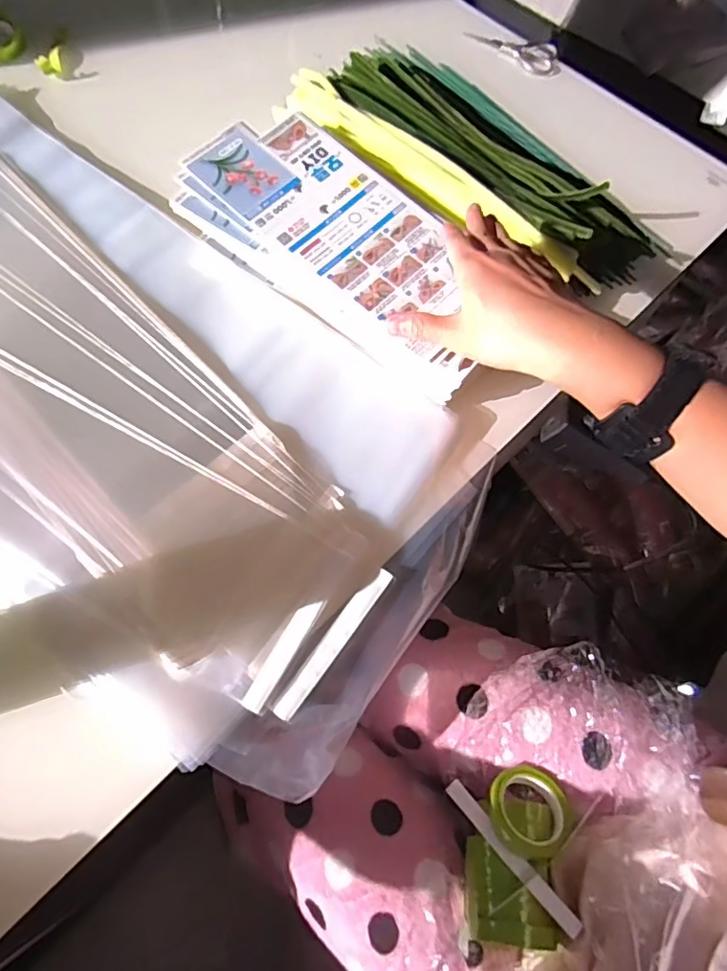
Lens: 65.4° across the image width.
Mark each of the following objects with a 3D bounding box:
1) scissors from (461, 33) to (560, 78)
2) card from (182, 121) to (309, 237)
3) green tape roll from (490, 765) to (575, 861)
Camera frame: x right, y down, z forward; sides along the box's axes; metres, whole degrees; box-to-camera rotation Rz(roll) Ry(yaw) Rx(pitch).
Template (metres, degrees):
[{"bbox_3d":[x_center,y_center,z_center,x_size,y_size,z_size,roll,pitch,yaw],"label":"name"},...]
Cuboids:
[{"bbox_3d":[0.166,-0.482,0.629,0.108,0.013,0.039,21,69,5],"label":"scissors"},{"bbox_3d":[-0.095,-0.256,0.470,0.064,0.004,0.101,-41,78,-14],"label":"card"},{"bbox_3d":[0.123,0.239,0.417,0.060,0.015,0.060,7,48,-8],"label":"green tape roll"}]

